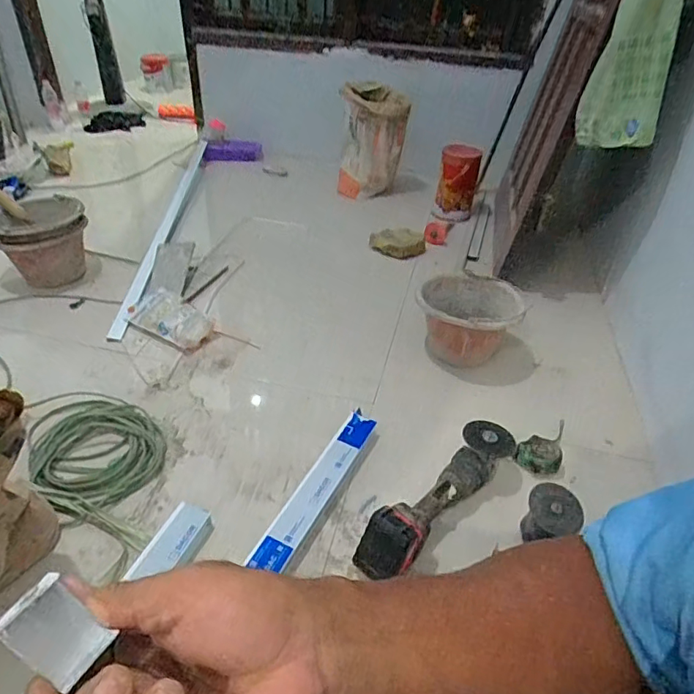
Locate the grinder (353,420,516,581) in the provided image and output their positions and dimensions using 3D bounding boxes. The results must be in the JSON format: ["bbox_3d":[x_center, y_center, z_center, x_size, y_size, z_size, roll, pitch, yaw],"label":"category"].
[{"bbox_3d":[0.168,0.263,0.923,0.086,0.105,0.389,30,45,30],"label":"grinder"}]

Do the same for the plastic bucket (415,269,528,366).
[{"bbox_3d":[0.309,-0.084,1.305,0.242,0.143,0.238,2,38,-2],"label":"plastic bucket"}]

